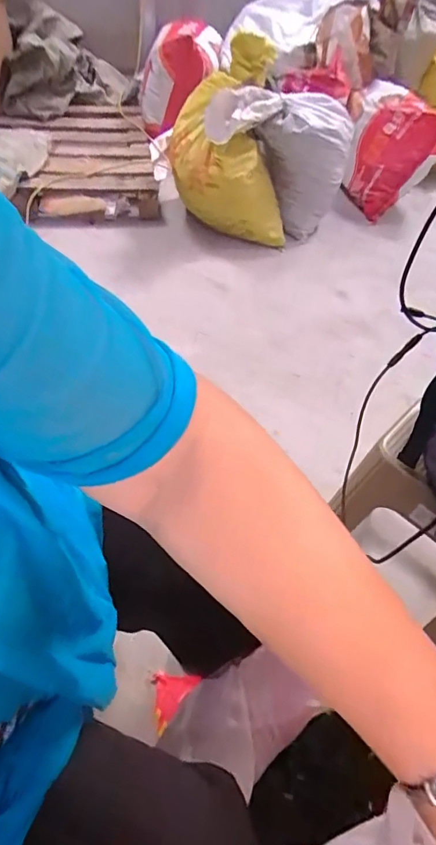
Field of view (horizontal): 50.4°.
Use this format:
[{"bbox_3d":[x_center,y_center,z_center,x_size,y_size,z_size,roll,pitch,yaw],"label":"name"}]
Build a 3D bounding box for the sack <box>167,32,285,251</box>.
[{"bbox_3d":[0.053,-0.965,1.672,0.439,0.597,0.279,1,51,-6],"label":"sack"}]

